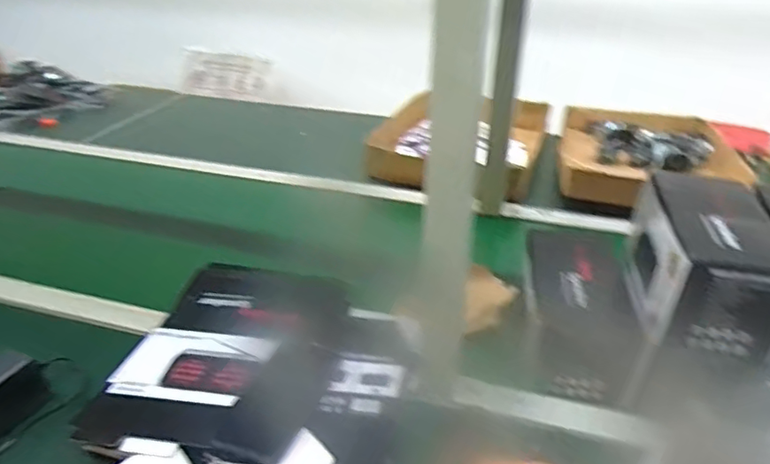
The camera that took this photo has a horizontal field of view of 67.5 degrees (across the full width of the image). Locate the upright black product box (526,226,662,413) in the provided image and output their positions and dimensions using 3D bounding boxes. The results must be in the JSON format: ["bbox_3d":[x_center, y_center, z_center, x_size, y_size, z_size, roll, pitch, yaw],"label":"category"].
[{"bbox_3d":[0.217,0.090,0.661,0.104,0.080,0.177,4,31,7],"label":"upright black product box"}]

